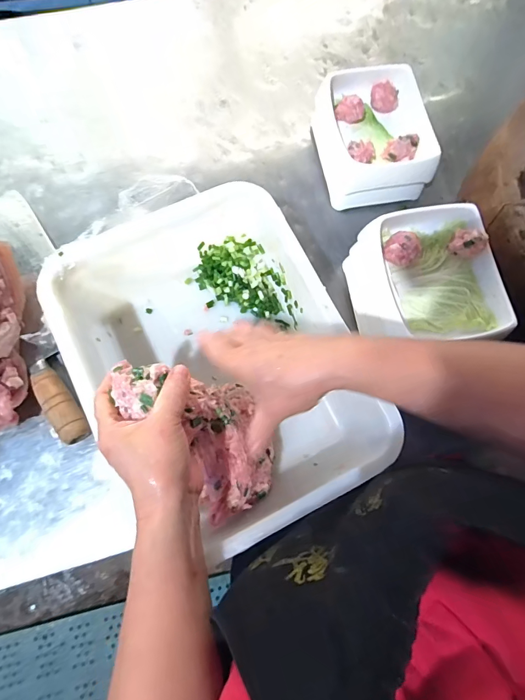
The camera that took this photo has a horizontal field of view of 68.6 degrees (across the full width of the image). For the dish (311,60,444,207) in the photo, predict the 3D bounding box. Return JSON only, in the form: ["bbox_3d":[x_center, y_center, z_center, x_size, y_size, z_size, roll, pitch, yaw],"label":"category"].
[{"bbox_3d":[0.144,-0.280,0.513,0.126,0.076,0.153,-9,77,-4],"label":"dish"}]

